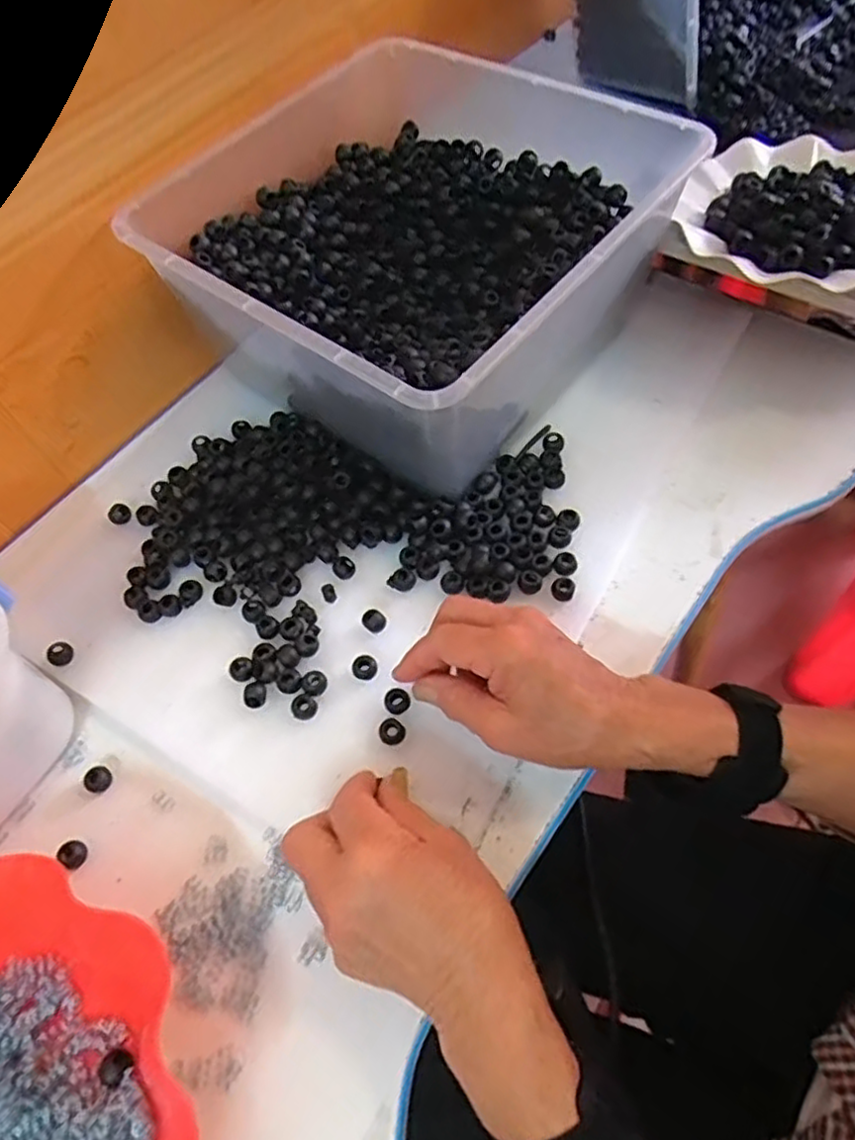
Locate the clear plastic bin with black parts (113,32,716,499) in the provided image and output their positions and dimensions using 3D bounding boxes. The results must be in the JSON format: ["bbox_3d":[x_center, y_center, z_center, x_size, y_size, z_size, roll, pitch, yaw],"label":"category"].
[{"bbox_3d":[-0.012,-0.236,0.491,0.300,0.121,0.303,35,69,19],"label":"clear plastic bin with black parts"}]

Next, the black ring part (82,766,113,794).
[{"bbox_3d":[-0.202,0.128,0.413,0.015,0.006,0.015,-3,59,4],"label":"black ring part"}]

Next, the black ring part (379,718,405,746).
[{"bbox_3d":[-0.021,0.095,0.399,0.015,0.006,0.015,-3,59,4],"label":"black ring part"}]

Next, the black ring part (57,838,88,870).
[{"bbox_3d":[-0.204,0.163,0.390,0.017,0.007,0.014,27,65,20],"label":"black ring part"}]

